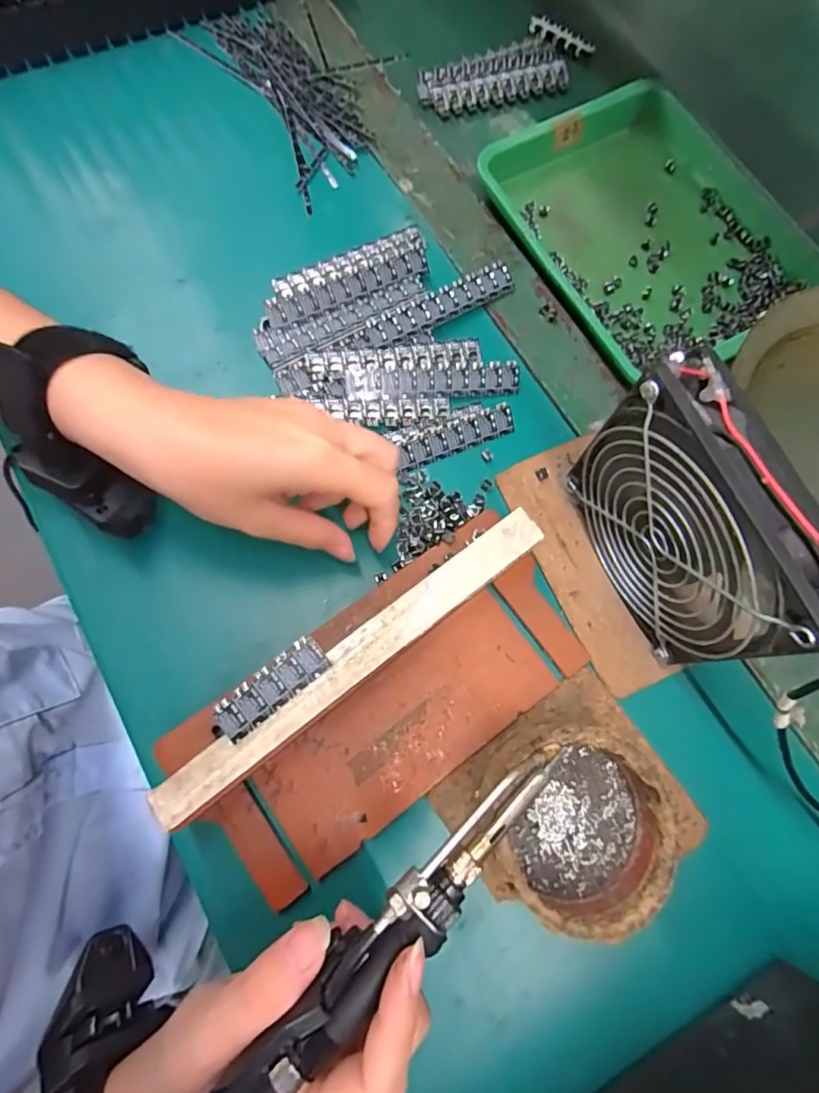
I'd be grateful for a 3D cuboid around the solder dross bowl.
[{"bbox_3d":[0.080,0.126,0.251,0.109,0.038,0.095,-32,78,-10],"label":"solder dross bowl"}]

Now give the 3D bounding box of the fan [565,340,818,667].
[{"bbox_3d":[0.124,-0.005,0.246,0.030,0.126,0.118,-26,77,-9],"label":"fan"}]

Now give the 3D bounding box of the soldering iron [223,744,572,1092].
[{"bbox_3d":[-0.018,0.149,0.180,0.209,0.020,0.025,-43,80,-14],"label":"soldering iron"}]

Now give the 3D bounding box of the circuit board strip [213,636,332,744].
[{"bbox_3d":[-0.064,0.065,0.242,0.056,0.004,0.019,-38,79,-11],"label":"circuit board strip"}]

